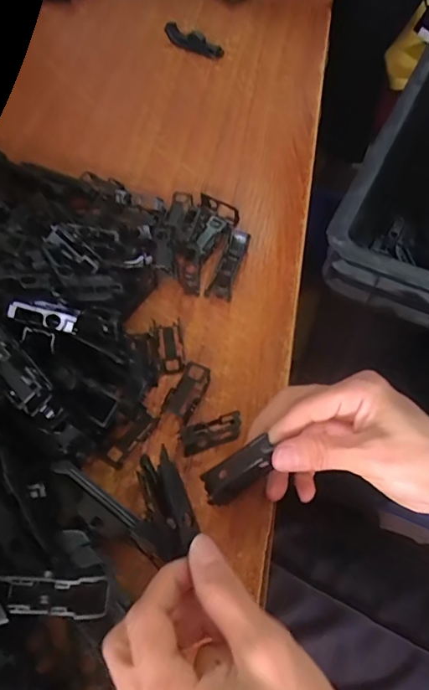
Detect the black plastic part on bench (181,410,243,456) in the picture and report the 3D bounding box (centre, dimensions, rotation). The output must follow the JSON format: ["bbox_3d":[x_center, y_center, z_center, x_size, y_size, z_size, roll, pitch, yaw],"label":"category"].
[{"bbox_3d":[-0.002,0.055,0.298,0.038,0.014,0.015,-13,59,-9],"label":"black plastic part on bench"}]

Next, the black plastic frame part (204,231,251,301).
[{"bbox_3d":[0.012,-0.061,0.368,0.018,0.012,0.068,14,59,8],"label":"black plastic frame part"}]

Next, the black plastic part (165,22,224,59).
[{"bbox_3d":[-0.025,-0.342,0.534,0.075,0.016,0.023,29,62,16],"label":"black plastic part"}]

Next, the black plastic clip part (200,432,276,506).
[{"bbox_3d":[0.013,0.070,0.266,0.044,0.012,0.021,-42,64,9],"label":"black plastic clip part"}]

